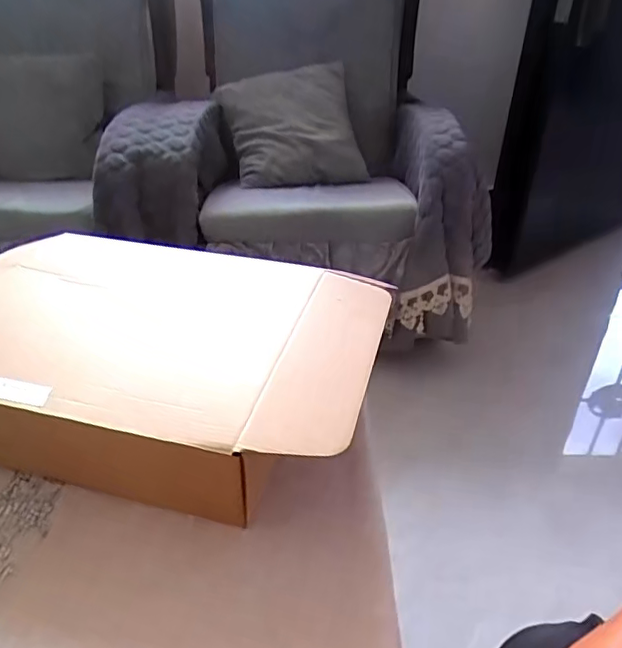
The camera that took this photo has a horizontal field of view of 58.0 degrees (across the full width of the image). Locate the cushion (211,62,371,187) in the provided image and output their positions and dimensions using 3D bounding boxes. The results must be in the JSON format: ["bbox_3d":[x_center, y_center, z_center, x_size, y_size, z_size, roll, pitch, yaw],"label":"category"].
[{"bbox_3d":[-0.055,-0.539,1.501,0.389,0.219,0.235,-2,34,-3],"label":"cushion"}]

